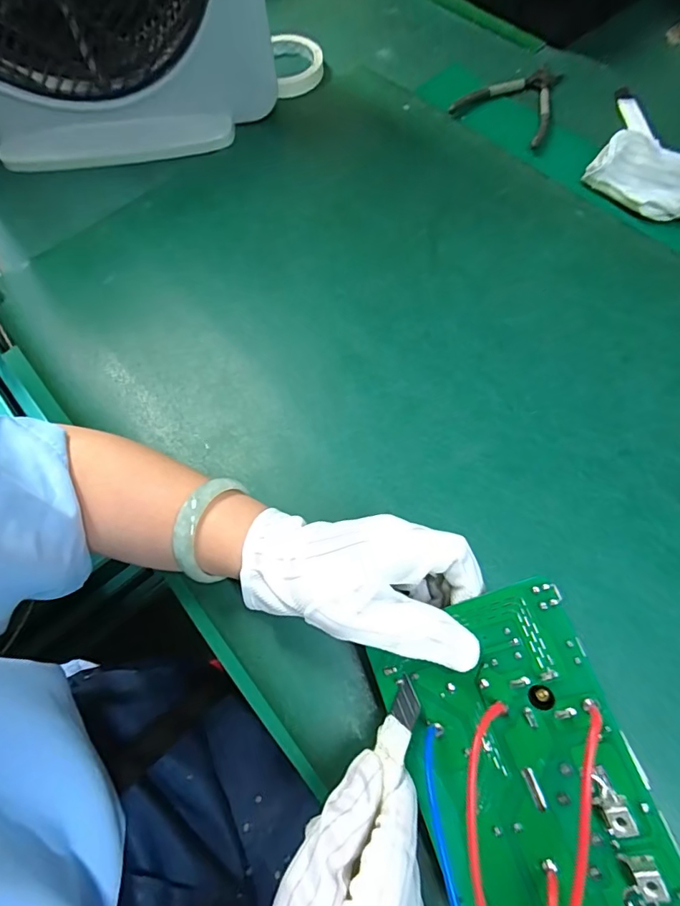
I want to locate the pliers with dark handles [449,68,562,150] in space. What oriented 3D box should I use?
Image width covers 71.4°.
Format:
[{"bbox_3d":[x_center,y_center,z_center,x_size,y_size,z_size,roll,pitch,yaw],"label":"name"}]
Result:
[{"bbox_3d":[0.195,-0.399,0.528,0.102,0.009,0.130,28,71,13],"label":"pliers with dark handles"}]

